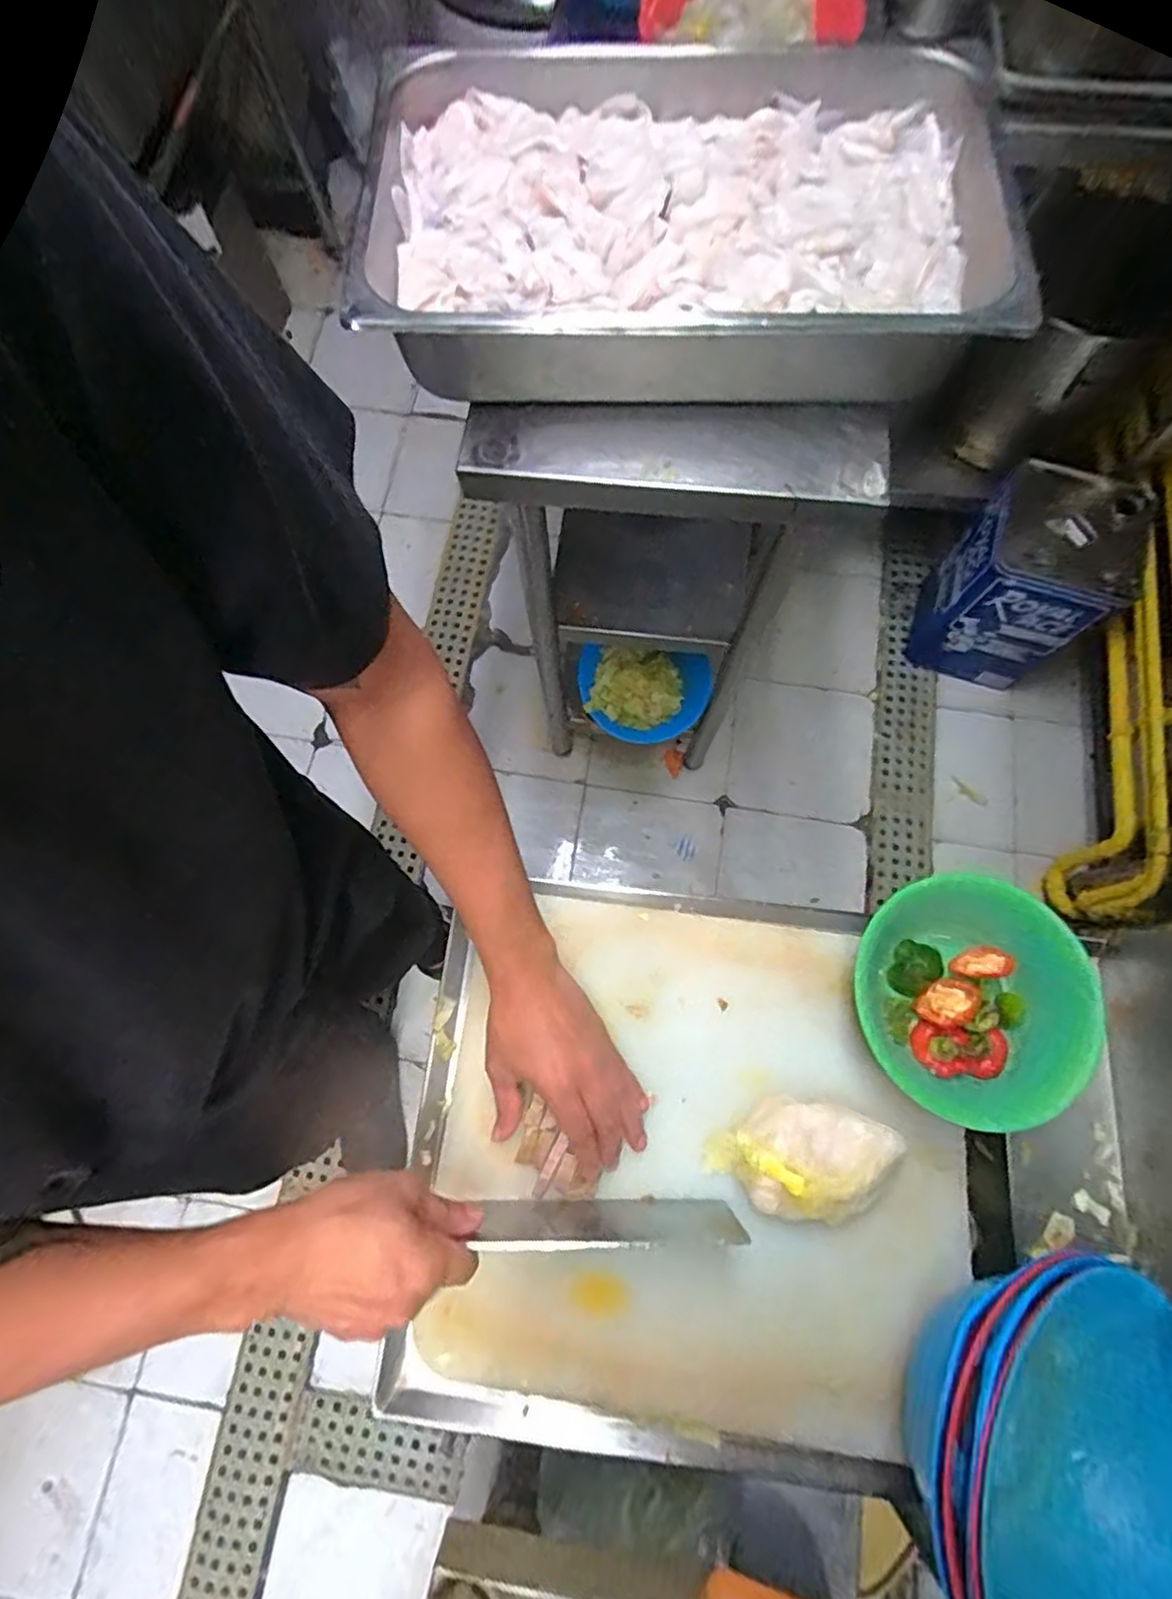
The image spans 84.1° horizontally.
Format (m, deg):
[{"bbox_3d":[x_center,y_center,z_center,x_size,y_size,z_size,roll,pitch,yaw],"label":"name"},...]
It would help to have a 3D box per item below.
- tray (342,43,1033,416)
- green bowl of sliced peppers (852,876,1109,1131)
[{"bbox_3d":[0.088,-0.511,0.573,0.525,0.087,0.366,3,75,2],"label":"tray"},{"bbox_3d":[0.284,0.146,0.481,0.168,0.057,0.163,0,74,1],"label":"green bowl of sliced peppers"}]

